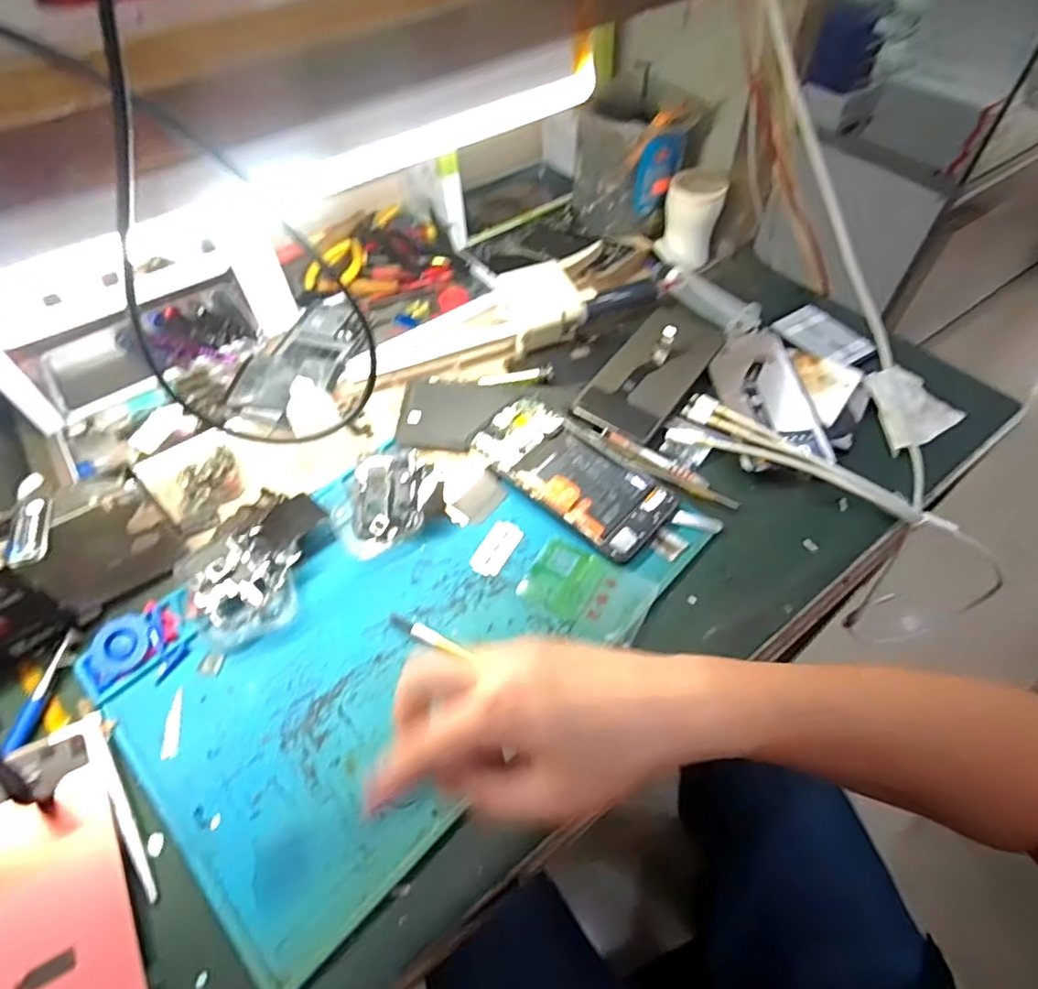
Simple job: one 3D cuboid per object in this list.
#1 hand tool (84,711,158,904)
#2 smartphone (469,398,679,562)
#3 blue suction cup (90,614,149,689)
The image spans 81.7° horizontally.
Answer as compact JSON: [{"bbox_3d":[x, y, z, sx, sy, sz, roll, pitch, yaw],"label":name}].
[{"bbox_3d":[-0.228,0.175,0.343,0.008,0.006,0.117,-31,60,-19],"label":"hand tool"},{"bbox_3d":[0.040,-0.017,0.464,0.156,0.012,0.070,38,64,24],"label":"smartphone"},{"bbox_3d":[-0.259,0.099,0.390,0.037,0.007,0.037,2,72,-6],"label":"blue suction cup"}]

